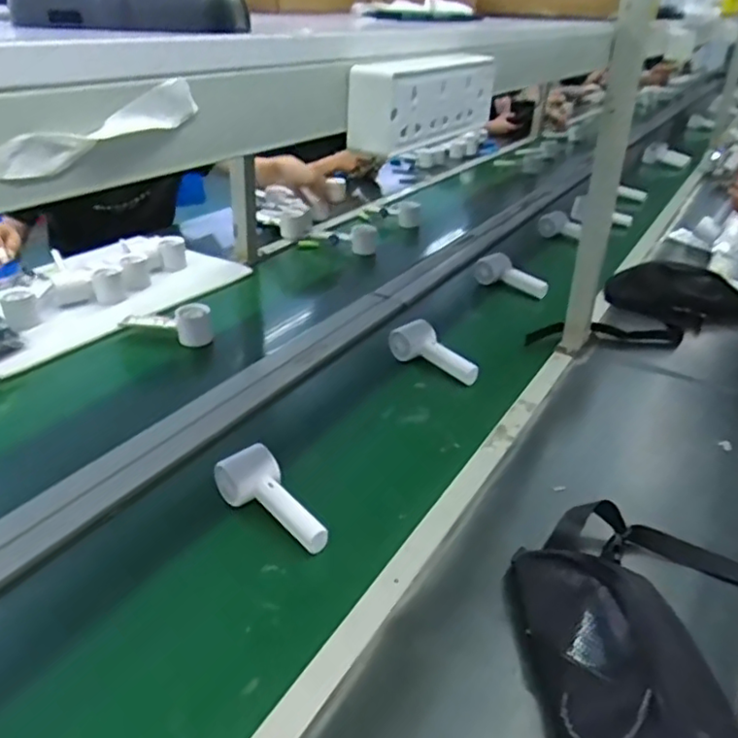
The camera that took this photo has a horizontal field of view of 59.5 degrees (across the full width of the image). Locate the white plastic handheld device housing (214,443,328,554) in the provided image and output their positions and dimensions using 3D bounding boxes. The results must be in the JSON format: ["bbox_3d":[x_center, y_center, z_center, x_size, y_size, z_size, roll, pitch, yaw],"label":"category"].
[{"bbox_3d":[-0.103,0.150,0.729,0.157,0.057,0.052,35,41,22],"label":"white plastic handheld device housing"}]

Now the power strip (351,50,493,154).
[{"bbox_3d":[0.040,-0.181,0.431,0.028,0.050,0.138,22,34,31],"label":"power strip"}]

